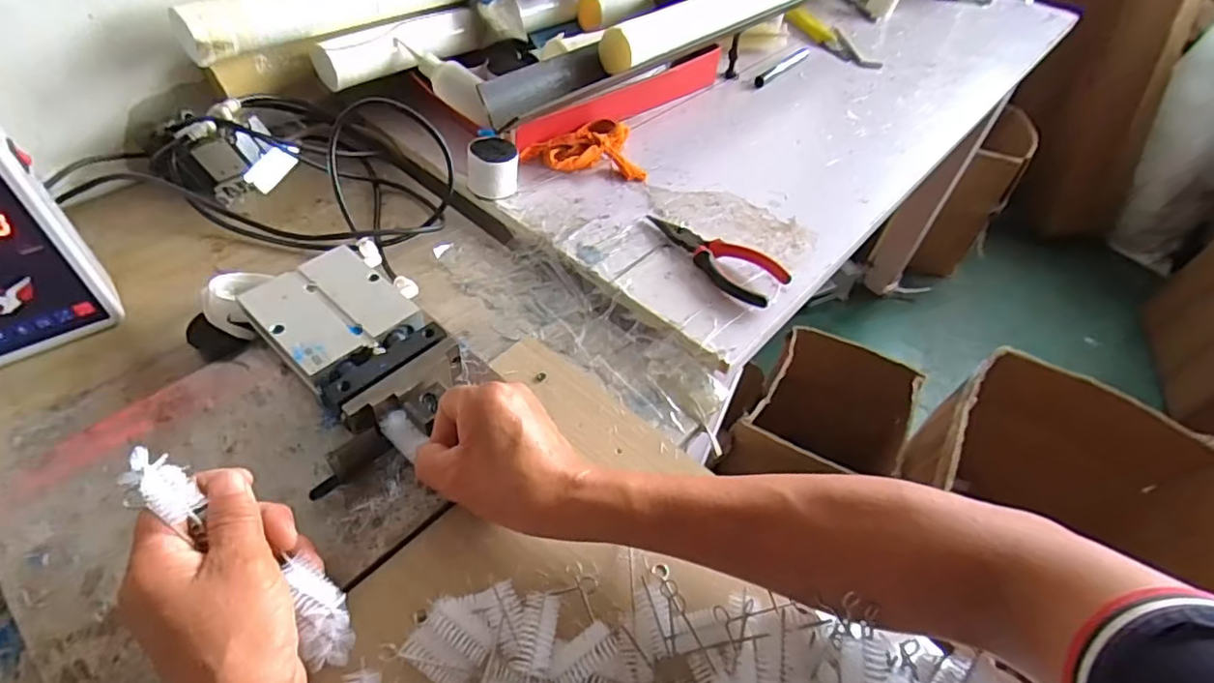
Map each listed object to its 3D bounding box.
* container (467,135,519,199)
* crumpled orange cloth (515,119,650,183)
[{"bbox_3d":[-0.120,-0.187,0.626,0.051,0.049,0.061,-1,48,-7],"label":"container"},{"bbox_3d":[-0.027,-0.225,0.687,0.137,0.027,0.088,1,48,-5],"label":"crumpled orange cloth"}]

